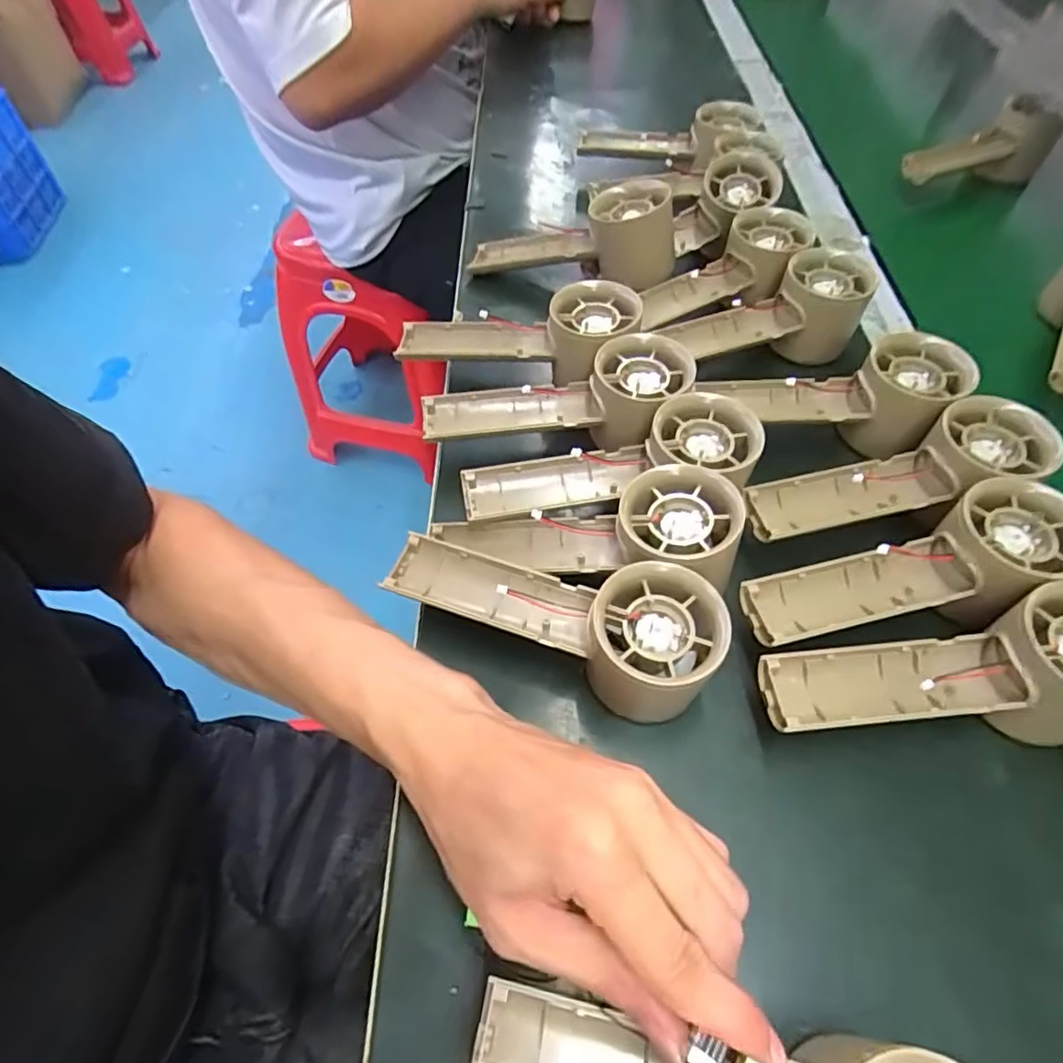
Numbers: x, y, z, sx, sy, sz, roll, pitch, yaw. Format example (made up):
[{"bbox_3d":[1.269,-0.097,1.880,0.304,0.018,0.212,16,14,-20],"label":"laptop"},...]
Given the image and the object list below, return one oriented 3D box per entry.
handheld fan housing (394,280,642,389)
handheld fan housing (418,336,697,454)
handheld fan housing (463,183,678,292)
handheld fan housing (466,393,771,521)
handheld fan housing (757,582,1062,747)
[{"bbox_3d":[-0.009,-0.125,0.395,0.159,0.044,0.064,0,55,15],"label":"handheld fan housing"},{"bbox_3d":[0.014,-0.076,0.361,0.157,0.044,0.061,-6,56,8],"label":"handheld fan housing"},{"bbox_3d":[0.029,-0.217,0.455,0.159,0.054,0.051,8,53,26],"label":"handheld fan housing"},{"bbox_3d":[0.042,-0.035,0.327,0.157,0.049,0.055,-5,57,-7],"label":"handheld fan housing"},{"bbox_3d":[0.182,0.066,0.272,0.153,0.051,0.053,-8,56,7],"label":"handheld fan housing"}]

